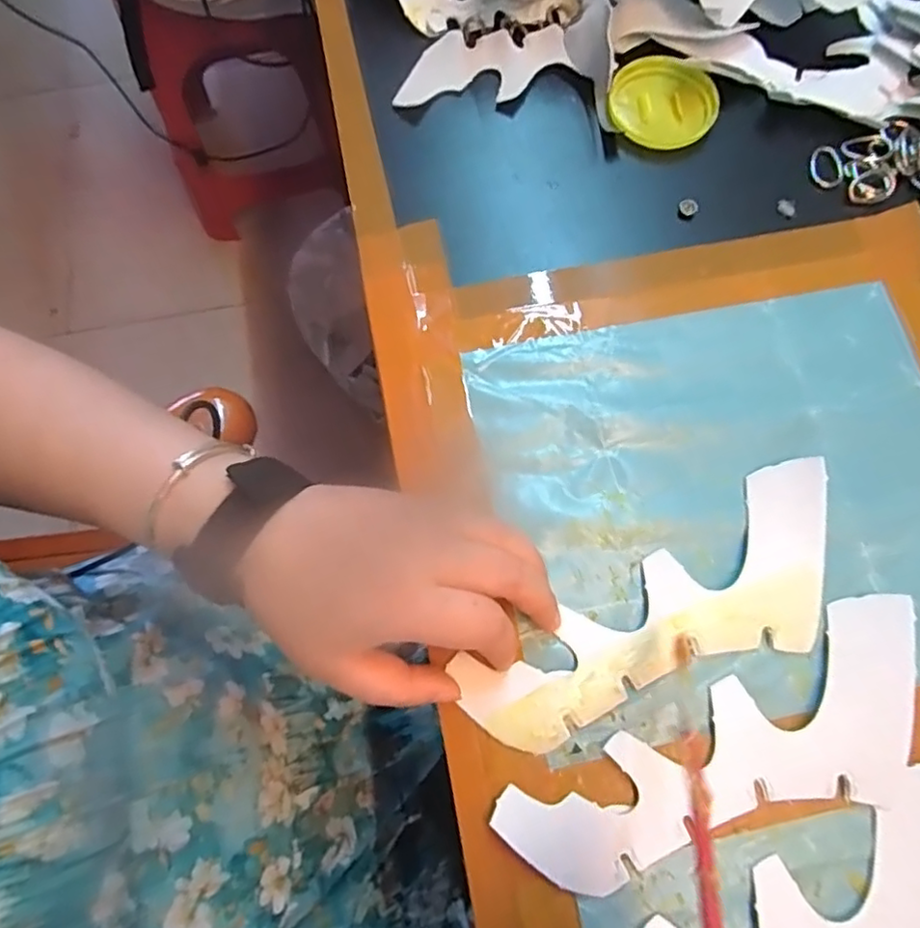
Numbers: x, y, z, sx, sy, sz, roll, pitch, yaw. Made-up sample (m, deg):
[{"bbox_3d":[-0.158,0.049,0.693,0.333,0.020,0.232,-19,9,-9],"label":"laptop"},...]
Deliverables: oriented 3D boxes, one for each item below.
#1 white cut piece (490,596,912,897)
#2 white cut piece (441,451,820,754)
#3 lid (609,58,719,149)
[{"bbox_3d":[0.121,0.133,0.278,0.208,0.009,0.073,-21,76,-7],"label":"white cut piece"},{"bbox_3d":[0.100,0.076,0.294,0.203,0.012,0.072,-28,77,-7],"label":"white cut piece"},{"bbox_3d":[0.124,-0.222,0.383,0.064,0.011,0.066,0,74,-1],"label":"lid"}]

